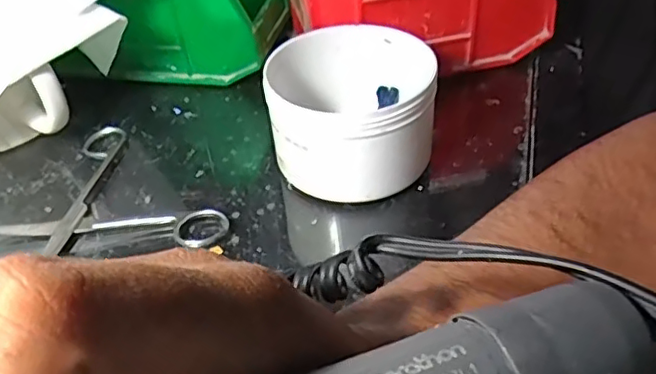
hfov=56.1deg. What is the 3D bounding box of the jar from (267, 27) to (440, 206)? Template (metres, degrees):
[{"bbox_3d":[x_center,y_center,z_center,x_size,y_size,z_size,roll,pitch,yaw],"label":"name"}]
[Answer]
[{"bbox_3d":[0.014,-0.041,0.348,0.088,0.063,0.085,-3,41,2],"label":"jar"}]

